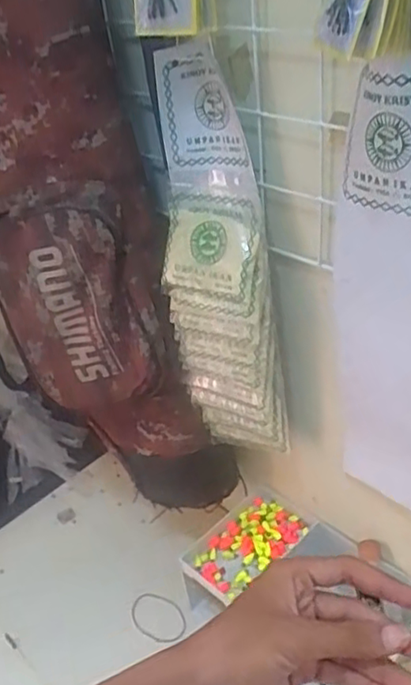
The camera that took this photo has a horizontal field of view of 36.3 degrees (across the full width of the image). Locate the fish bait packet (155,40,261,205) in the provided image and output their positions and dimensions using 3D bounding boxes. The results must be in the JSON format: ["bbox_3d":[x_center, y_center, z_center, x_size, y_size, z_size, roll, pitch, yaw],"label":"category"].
[{"bbox_3d":[-0.002,-0.183,0.526,0.083,0.123,0.022,2,30,27],"label":"fish bait packet"}]

